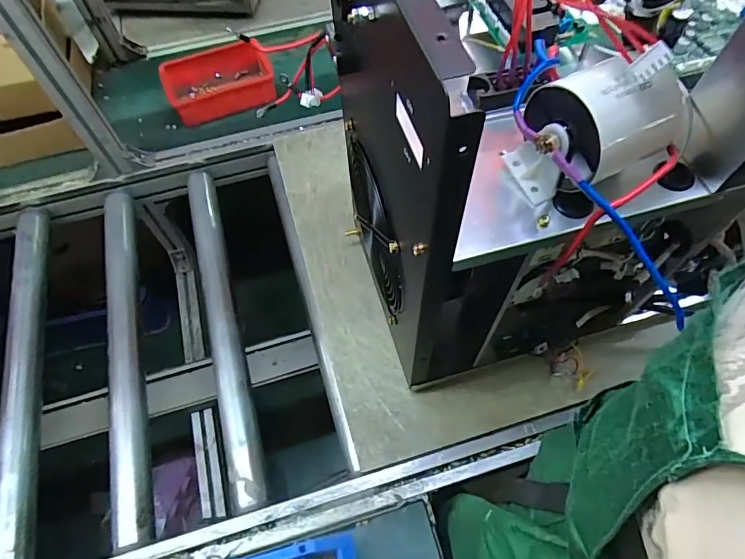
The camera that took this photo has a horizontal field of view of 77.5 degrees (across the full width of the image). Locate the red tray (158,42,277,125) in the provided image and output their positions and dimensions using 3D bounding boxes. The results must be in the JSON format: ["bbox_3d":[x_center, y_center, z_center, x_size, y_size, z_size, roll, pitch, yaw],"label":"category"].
[{"bbox_3d":[-0.297,-0.384,0.900,0.203,0.055,0.145,-17,61,-7],"label":"red tray"}]

